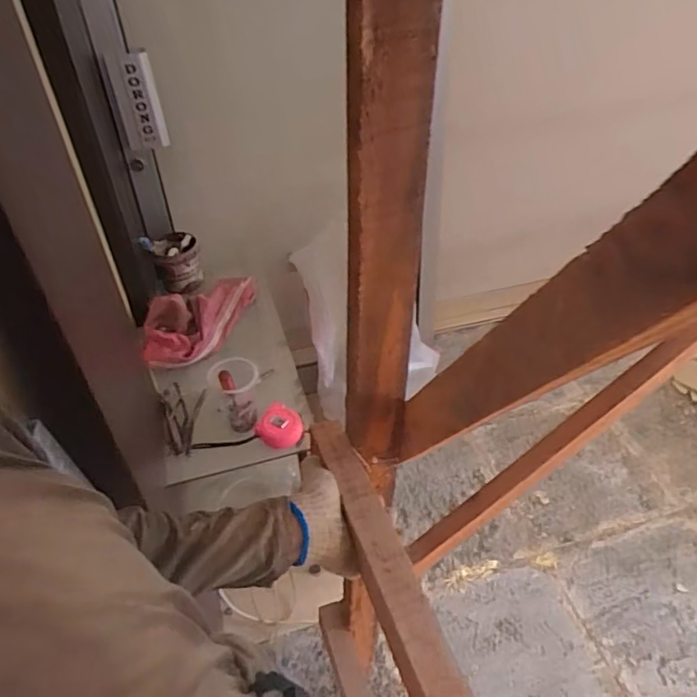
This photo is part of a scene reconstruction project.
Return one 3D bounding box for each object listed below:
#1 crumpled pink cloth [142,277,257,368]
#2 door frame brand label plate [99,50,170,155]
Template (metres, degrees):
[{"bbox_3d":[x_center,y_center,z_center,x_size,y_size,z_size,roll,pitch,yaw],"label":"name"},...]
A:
[{"bbox_3d":[-0.372,-0.090,1.321,0.183,0.076,0.350,16,46,19],"label":"crumpled pink cloth"},{"bbox_3d":[-0.505,-0.586,1.284,0.099,0.219,0.047,-14,43,-13],"label":"door frame brand label plate"}]

